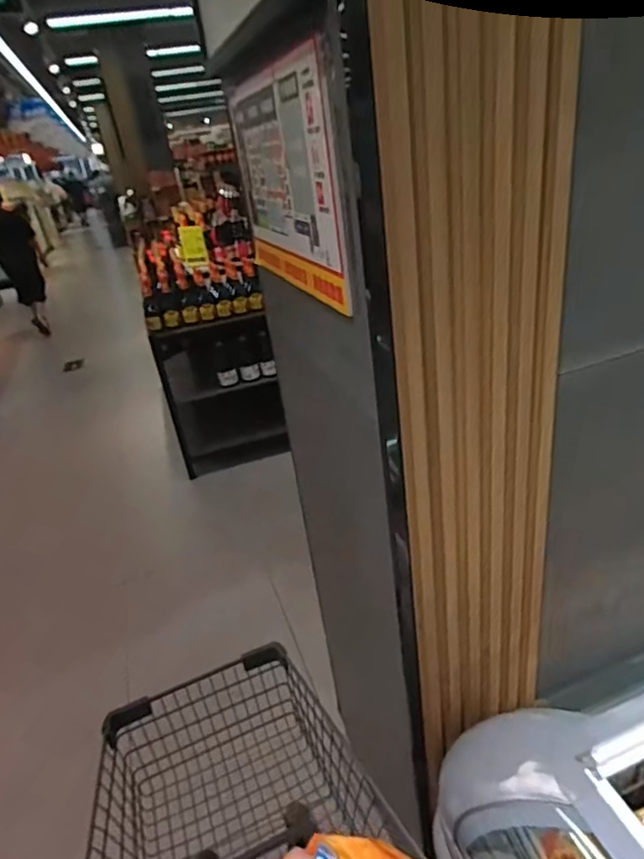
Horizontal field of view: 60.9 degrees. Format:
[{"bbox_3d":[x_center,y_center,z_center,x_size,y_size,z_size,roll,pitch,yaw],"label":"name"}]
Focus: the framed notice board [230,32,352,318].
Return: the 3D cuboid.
[{"bbox_3d":[-0.055,-0.324,0.721,0.011,0.258,0.410,-16,31,-14],"label":"framed notice board"}]

